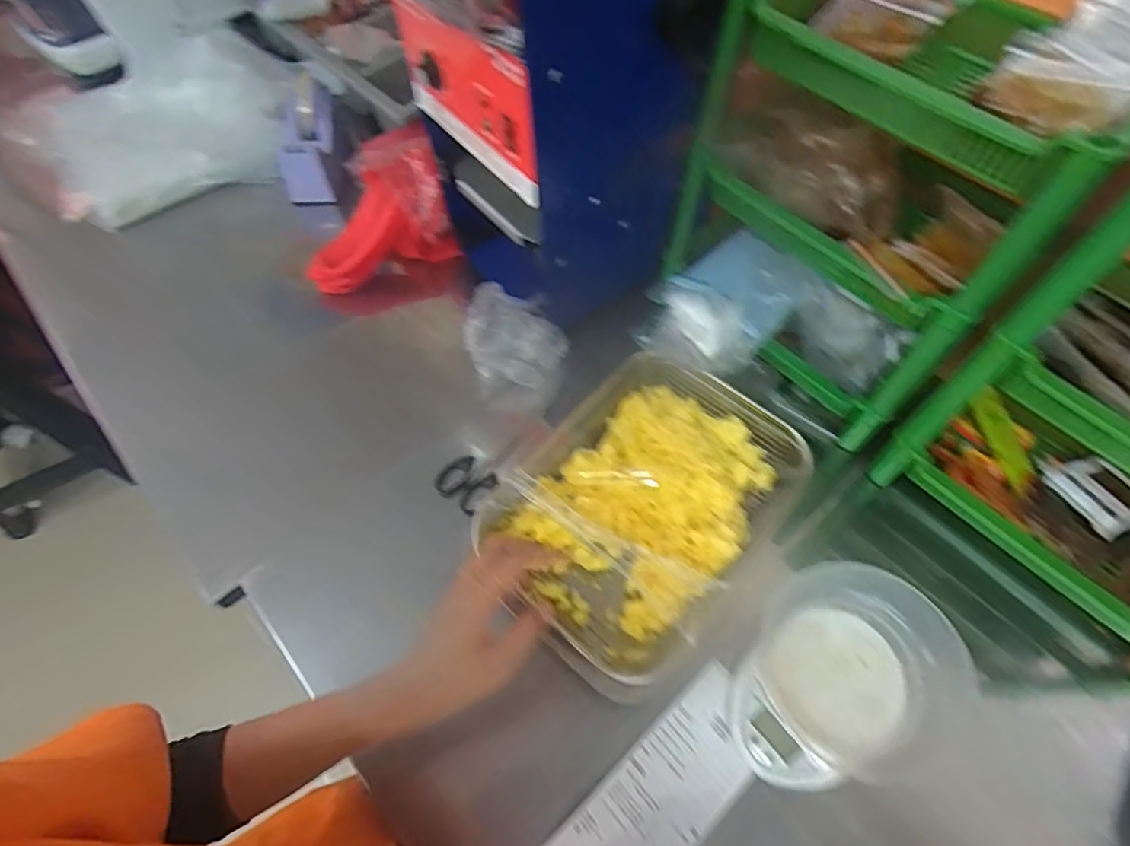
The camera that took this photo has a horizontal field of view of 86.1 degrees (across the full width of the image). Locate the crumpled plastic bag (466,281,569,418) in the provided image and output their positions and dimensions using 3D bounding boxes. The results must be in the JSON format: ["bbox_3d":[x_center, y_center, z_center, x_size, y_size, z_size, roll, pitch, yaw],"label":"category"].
[{"bbox_3d":[-0.051,-0.096,0.677,0.103,0.109,0.117,8,61,6],"label":"crumpled plastic bag"}]

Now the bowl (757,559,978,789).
[{"bbox_3d":[0.240,0.200,0.494,0.141,0.060,0.160,-36,65,-18],"label":"bowl"}]

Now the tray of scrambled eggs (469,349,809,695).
[{"bbox_3d":[0.076,0.075,0.569,0.211,0.061,0.283,39,68,21],"label":"tray of scrambled eggs"}]

